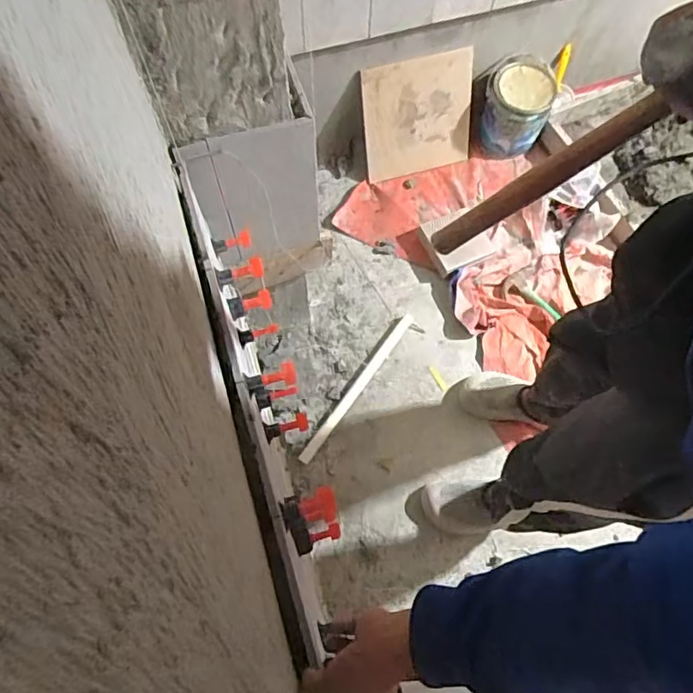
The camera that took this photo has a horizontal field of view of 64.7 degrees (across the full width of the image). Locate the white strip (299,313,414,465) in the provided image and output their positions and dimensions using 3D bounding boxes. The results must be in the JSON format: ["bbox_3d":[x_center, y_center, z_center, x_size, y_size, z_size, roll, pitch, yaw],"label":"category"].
[{"bbox_3d":[0.032,0.097,1.364,0.030,0.018,0.465,34,71,12],"label":"white strip"}]

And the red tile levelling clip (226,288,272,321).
[{"bbox_3d":[-0.138,-0.061,0.789,0.066,0.023,0.026,-20,69,-25],"label":"red tile levelling clip"}]

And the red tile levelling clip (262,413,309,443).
[{"bbox_3d":[-0.081,0.109,0.743,0.063,0.035,0.029,-18,68,14],"label":"red tile levelling clip"}]

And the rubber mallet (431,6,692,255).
[{"bbox_3d":[0.214,-0.172,0.534,0.090,0.321,0.065,16,64,-29],"label":"rubber mallet"}]

